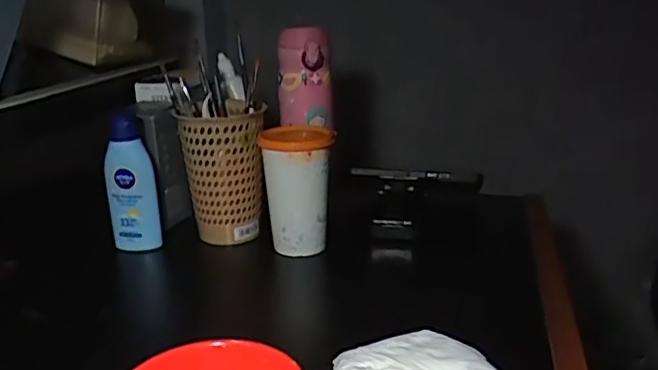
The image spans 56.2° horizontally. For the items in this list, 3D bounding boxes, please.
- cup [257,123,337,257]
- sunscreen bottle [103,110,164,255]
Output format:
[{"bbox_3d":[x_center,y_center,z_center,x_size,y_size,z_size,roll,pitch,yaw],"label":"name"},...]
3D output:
[{"bbox_3d":[-0.036,0.005,0.660,0.068,0.122,0.068,-3,18,-9],"label":"cup"},{"bbox_3d":[-0.211,-0.002,0.661,0.052,0.146,0.026,-5,18,-15],"label":"sunscreen bottle"}]

